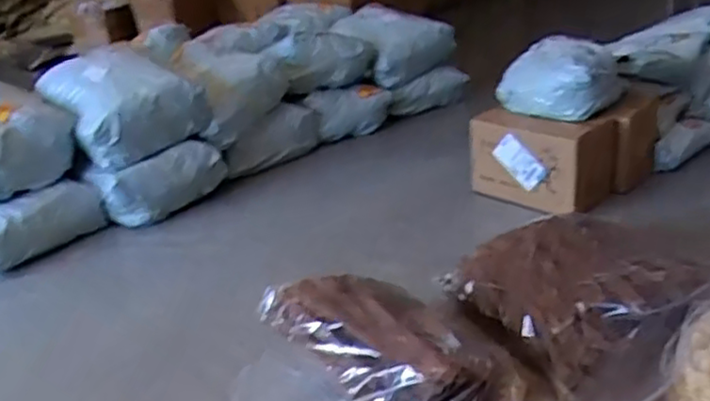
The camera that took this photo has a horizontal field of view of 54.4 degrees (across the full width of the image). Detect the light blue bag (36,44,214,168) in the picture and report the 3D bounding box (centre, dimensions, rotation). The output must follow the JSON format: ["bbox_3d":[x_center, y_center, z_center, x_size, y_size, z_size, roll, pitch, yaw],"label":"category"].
[{"bbox_3d":[-0.626,-0.276,1.852,0.326,0.220,0.376,-24,31,-33],"label":"light blue bag"}]

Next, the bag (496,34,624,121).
[{"bbox_3d":[0.485,-0.282,1.617,0.289,0.161,0.146,0,26,12],"label":"bag"}]

